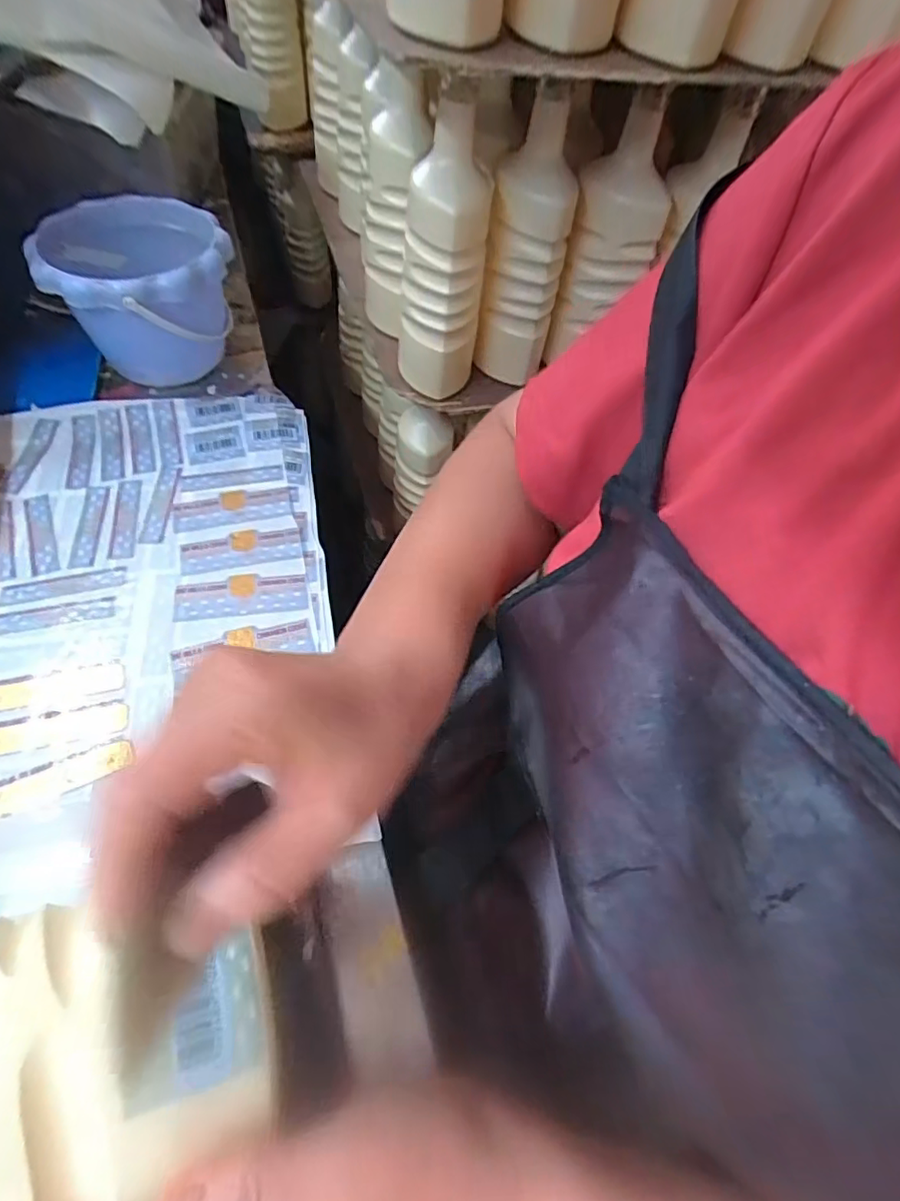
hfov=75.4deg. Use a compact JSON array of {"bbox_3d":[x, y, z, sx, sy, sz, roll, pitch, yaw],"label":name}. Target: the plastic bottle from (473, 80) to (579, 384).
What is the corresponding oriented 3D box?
[{"bbox_3d":[0.070,-0.314,0.531,0.068,0.219,0.060,12,57,4],"label":"plastic bottle"}]

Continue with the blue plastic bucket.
[{"bbox_3d":[-0.277,-0.279,0.543,0.147,0.118,0.168,-9,58,-10],"label":"blue plastic bucket"}]

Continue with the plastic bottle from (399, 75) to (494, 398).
[{"bbox_3d":[-0.007,-0.298,0.517,0.076,0.220,0.085,4,57,-2],"label":"plastic bottle"}]

